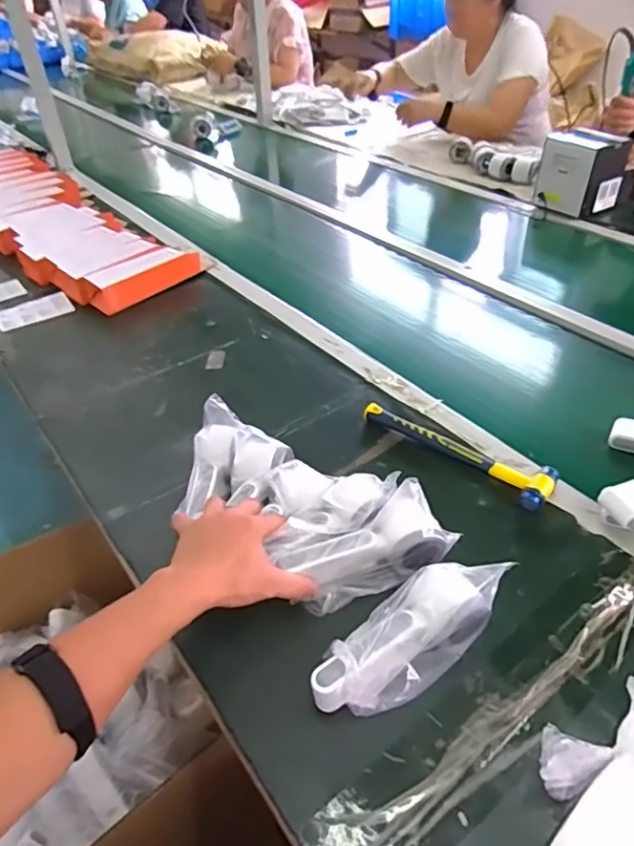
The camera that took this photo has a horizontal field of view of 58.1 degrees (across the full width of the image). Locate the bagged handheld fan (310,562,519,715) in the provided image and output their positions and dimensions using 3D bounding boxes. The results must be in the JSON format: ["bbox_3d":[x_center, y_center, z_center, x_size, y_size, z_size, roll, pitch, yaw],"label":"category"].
[{"bbox_3d":[0.080,0.186,0.486,0.179,0.070,0.072,-28,47,-26],"label":"bagged handheld fan"}]

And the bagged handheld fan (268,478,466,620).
[{"bbox_3d":[0.049,0.108,0.550,0.170,0.088,0.072,-17,44,-11],"label":"bagged handheld fan"}]

